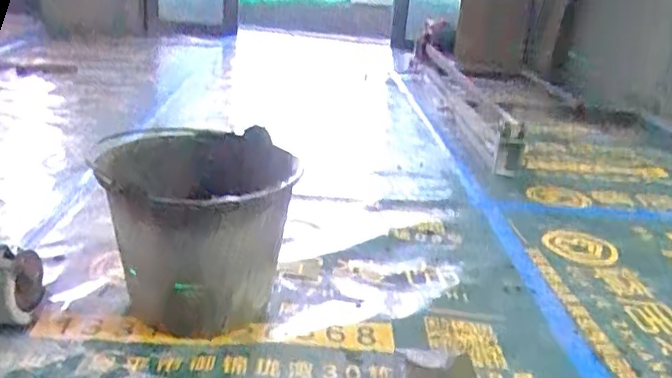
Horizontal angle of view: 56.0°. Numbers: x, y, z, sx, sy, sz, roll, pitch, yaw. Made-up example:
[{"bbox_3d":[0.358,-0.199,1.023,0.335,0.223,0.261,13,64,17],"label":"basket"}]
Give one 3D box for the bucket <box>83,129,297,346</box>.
[{"bbox_3d":[-0.215,0.068,1.024,0.260,0.262,0.289,1,22,-10],"label":"bucket"}]

